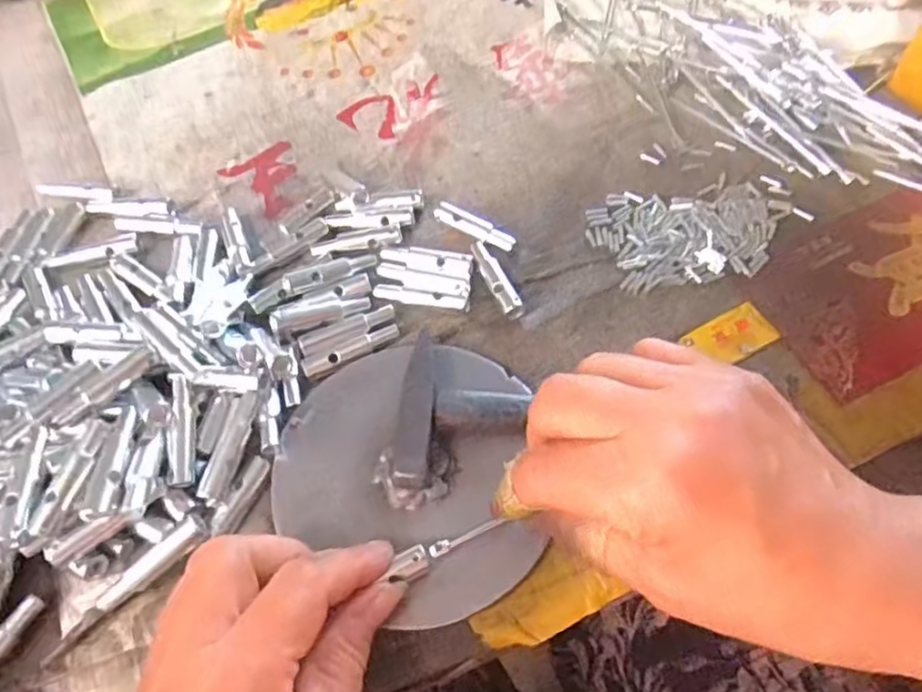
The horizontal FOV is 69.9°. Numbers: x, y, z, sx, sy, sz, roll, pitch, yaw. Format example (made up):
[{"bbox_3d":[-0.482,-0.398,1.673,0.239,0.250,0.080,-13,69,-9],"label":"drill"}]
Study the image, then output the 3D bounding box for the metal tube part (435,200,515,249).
[{"bbox_3d":[0.008,-0.066,0.366,0.050,0.009,0.011,30,66,19],"label":"metal tube part"}]

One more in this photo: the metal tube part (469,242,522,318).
[{"bbox_3d":[0.018,-0.037,0.348,0.011,0.008,0.053,-20,61,-8],"label":"metal tube part"}]

